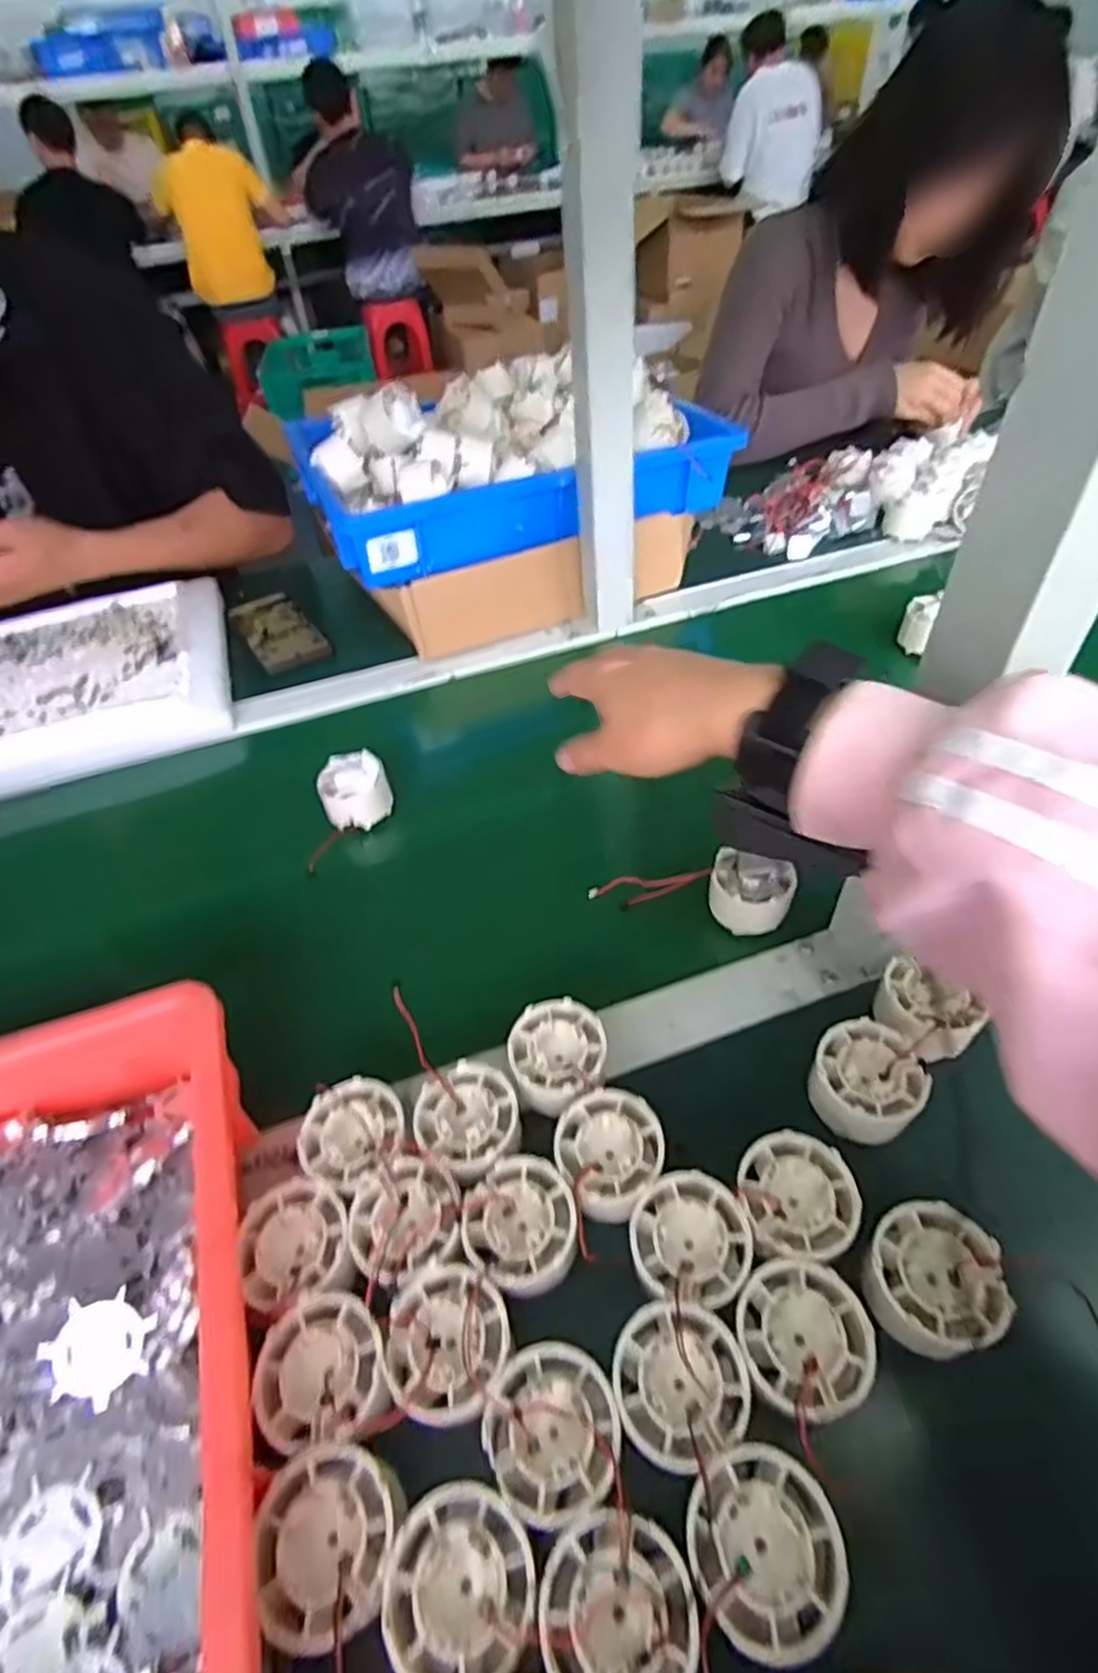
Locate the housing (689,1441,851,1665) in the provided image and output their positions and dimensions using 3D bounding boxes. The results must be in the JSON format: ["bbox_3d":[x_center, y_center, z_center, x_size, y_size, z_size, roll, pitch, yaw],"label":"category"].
[{"bbox_3d":[0.076,0.251,0.254,0.050,0.023,0.051,-3,46,4],"label":"housing"}]

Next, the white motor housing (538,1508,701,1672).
[{"bbox_3d":[0.024,0.267,0.245,0.050,0.018,0.052,-13,46,-6],"label":"white motor housing"}]

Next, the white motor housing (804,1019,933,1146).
[{"bbox_3d":[0.162,0.127,0.367,0.051,0.035,0.051,-3,46,4],"label":"white motor housing"}]

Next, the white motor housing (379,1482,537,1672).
[{"bbox_3d":[-0.031,0.265,0.254,0.051,0.019,0.052,-18,47,-10],"label":"white motor housing"}]

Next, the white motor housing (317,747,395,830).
[{"bbox_3d":[-0.153,-0.037,0.568,0.052,0.039,0.051,-19,47,-11],"label":"white motor housing"}]

